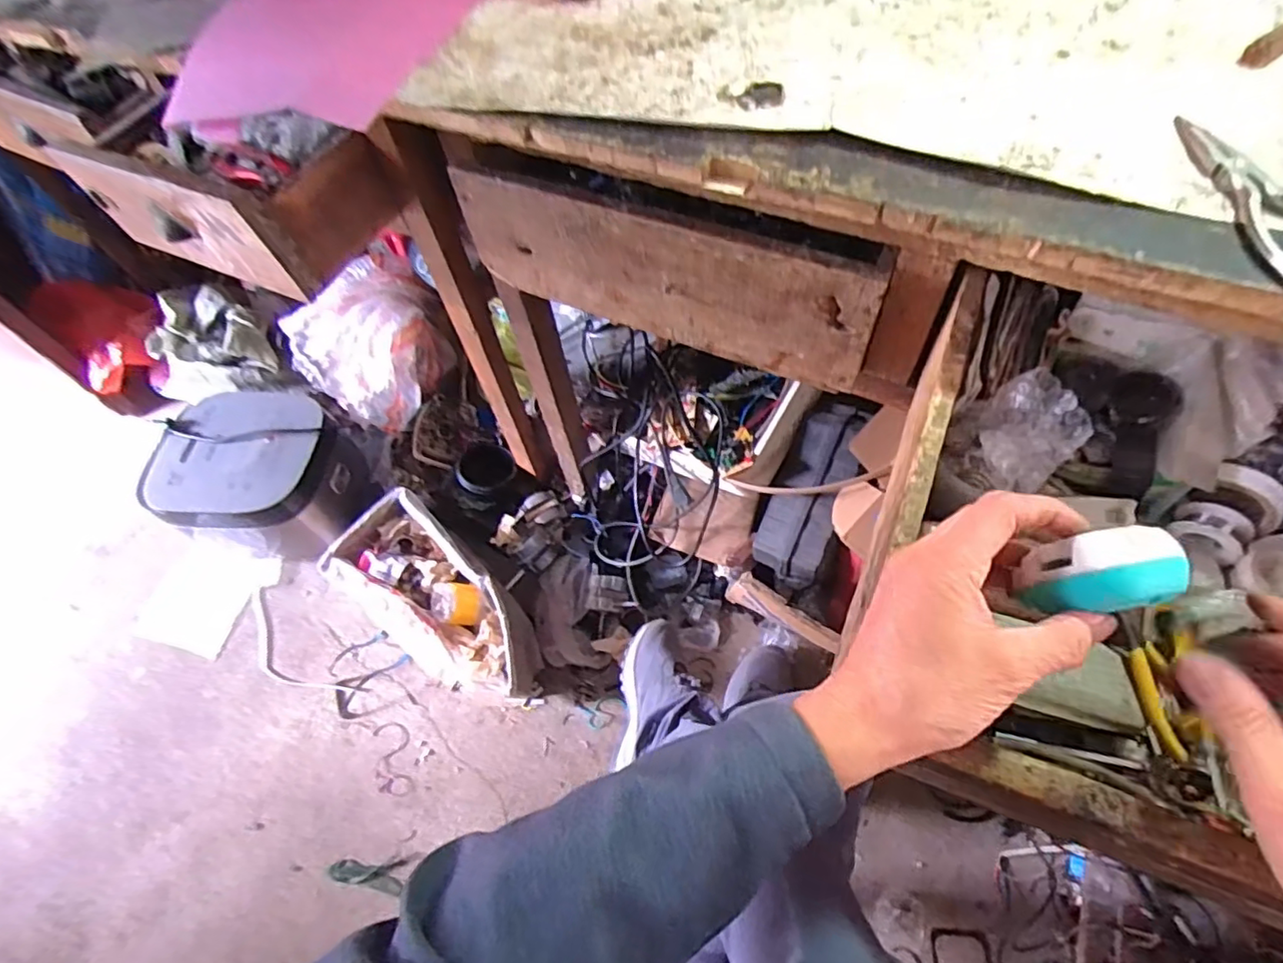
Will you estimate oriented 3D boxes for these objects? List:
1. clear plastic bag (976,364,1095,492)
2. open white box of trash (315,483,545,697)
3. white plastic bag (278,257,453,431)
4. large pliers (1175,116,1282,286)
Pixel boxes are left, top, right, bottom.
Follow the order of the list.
[{"bbox_3d":[0.267,-0.034,0.421,0.073,0.047,0.061,-38,65,-17],"label":"clear plastic bag"},{"bbox_3d":[-0.328,0.212,1.032,0.397,0.176,0.197,33,68,20],"label":"open white box of trash"},{"bbox_3d":[-0.531,-0.289,1.221,0.256,0.193,0.297,32,67,19],"label":"white plastic bag"},{"bbox_3d":[0.346,-0.157,0.337,0.047,0.010,0.149,-4,61,2],"label":"large pliers"}]

